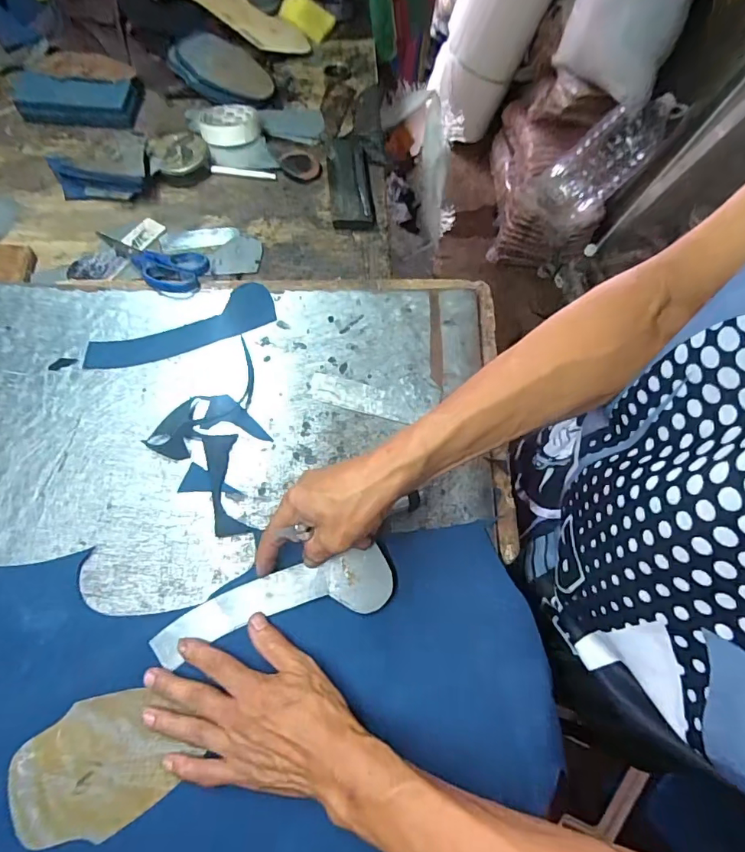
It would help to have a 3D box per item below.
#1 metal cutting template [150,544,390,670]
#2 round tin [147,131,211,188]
[{"bbox_3d":[-0.083,0.153,0.412,0.201,0.007,0.050,-14,74,-5],"label":"metal cutting template"},{"bbox_3d":[-0.258,-0.359,0.639,0.073,0.033,0.082,-13,67,-8],"label":"round tin"}]

